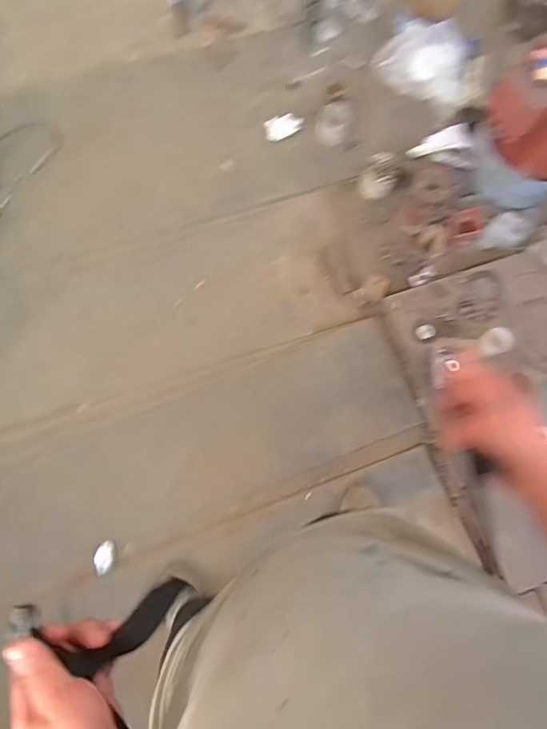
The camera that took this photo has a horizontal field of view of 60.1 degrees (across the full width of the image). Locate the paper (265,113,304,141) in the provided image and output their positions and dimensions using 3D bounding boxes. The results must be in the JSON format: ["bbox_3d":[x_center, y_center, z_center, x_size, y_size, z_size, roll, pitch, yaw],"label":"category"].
[{"bbox_3d":[0.043,-0.896,1.764,0.130,0.055,0.082,-14,76,-5],"label":"paper"}]

